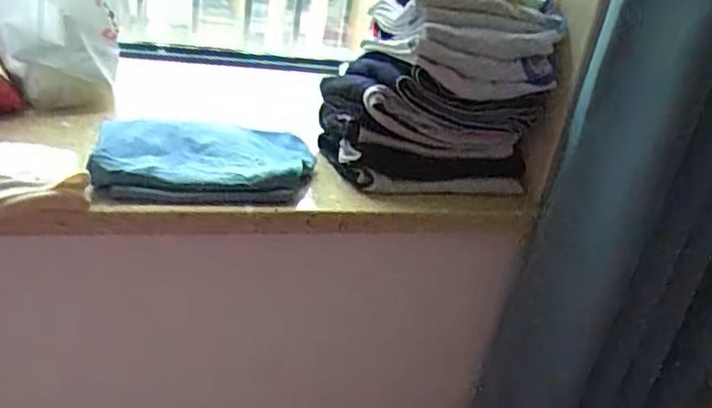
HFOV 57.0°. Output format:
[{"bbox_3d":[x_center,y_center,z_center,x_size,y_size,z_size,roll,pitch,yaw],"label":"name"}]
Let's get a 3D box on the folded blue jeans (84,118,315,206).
[{"bbox_3d":[-0.205,-0.064,0.909,0.296,0.052,0.204,2,27,-17],"label":"folded blue jeans"}]

